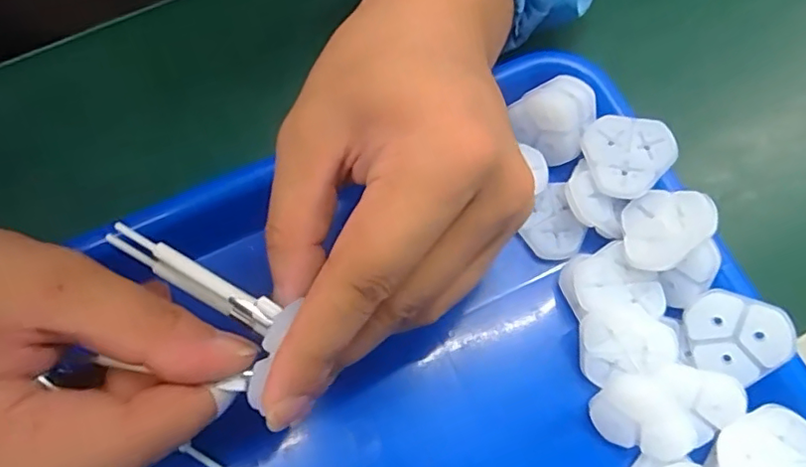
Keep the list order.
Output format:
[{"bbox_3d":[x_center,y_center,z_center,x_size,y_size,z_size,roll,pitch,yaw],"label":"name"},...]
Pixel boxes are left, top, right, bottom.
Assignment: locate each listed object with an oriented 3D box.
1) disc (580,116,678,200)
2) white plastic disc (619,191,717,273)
[{"bbox_3d":[0.095,-0.033,0.244,0.037,0.004,0.034,-3,79,16],"label":"disc"},{"bbox_3d":[0.107,-0.002,0.231,0.035,0.006,0.035,-12,57,38],"label":"white plastic disc"}]

